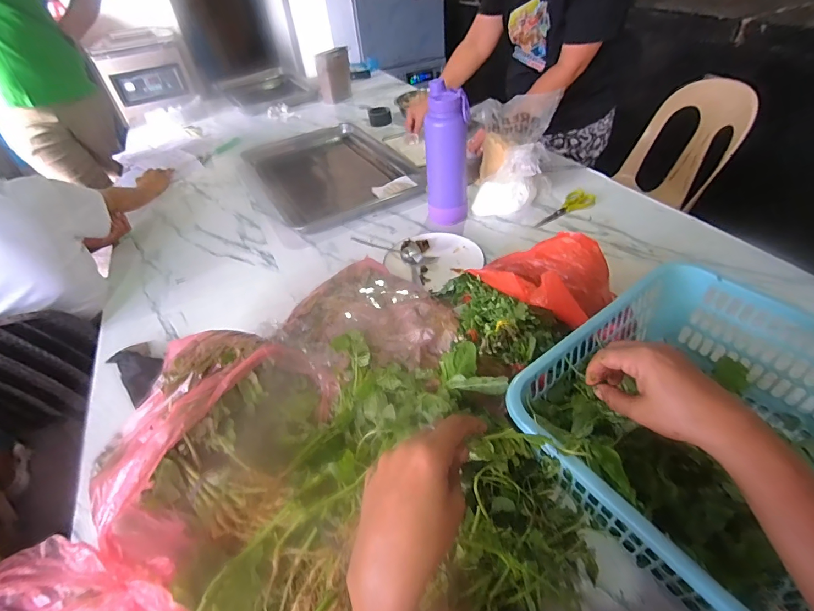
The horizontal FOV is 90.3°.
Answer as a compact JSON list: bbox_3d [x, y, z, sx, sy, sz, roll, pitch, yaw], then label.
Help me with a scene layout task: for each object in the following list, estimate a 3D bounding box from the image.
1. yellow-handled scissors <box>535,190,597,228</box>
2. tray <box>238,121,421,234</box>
[{"bbox_3d":[0.366,-0.228,0.962,0.181,0.020,0.059,-30,47,-22],"label":"yellow-handled scissors"},{"bbox_3d":[-0.255,-0.439,1.275,0.414,0.034,0.715,-24,45,-17],"label":"tray"}]

